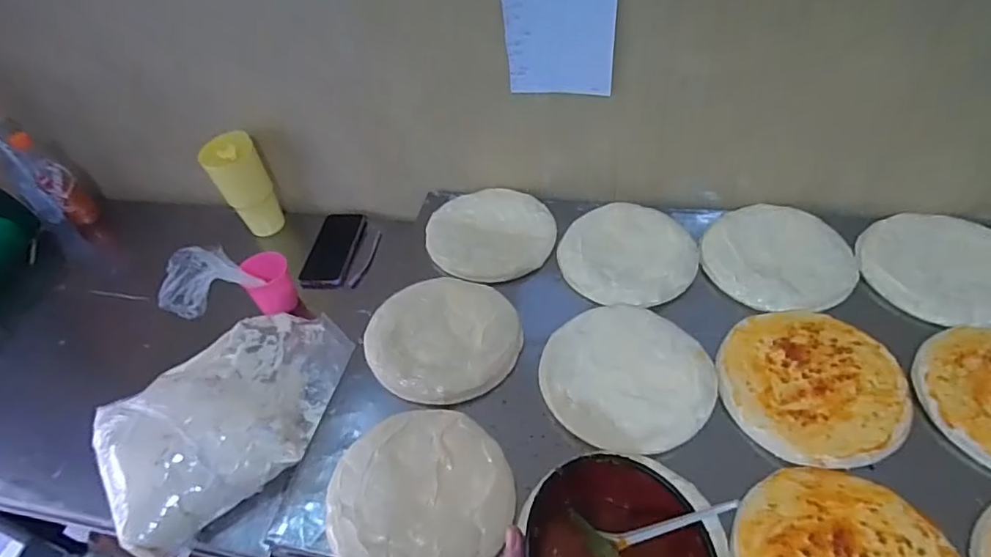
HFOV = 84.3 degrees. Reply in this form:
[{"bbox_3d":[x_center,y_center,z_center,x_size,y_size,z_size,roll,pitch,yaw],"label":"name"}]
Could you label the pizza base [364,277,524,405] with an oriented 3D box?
[{"bbox_3d":[-0.070,0.070,0.728,0.193,0.020,0.192,-3,46,3],"label":"pizza base"}]

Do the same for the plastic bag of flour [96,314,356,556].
[{"bbox_3d":[-0.348,0.167,0.734,0.328,0.074,0.231,-36,53,-26],"label":"plastic bag of flour"}]

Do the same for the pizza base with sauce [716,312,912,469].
[{"bbox_3d":[0.368,0.120,0.645,0.191,0.020,0.199,-3,46,3],"label":"pizza base with sauce"}]

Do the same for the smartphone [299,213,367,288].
[{"bbox_3d":[-0.294,-0.054,0.999,0.083,0.006,0.173,5,52,4],"label":"smartphone"}]

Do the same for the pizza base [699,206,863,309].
[{"bbox_3d":[0.400,-0.035,0.774,0.195,0.015,0.182,-3,46,3],"label":"pizza base"}]

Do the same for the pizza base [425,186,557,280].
[{"bbox_3d":[-0.007,-0.075,0.866,0.195,0.013,0.194,-3,46,3],"label":"pizza base"}]

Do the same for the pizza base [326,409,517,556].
[{"bbox_3d":[-0.080,0.229,0.585,0.188,0.012,0.194,-16,47,-10],"label":"pizza base"}]

